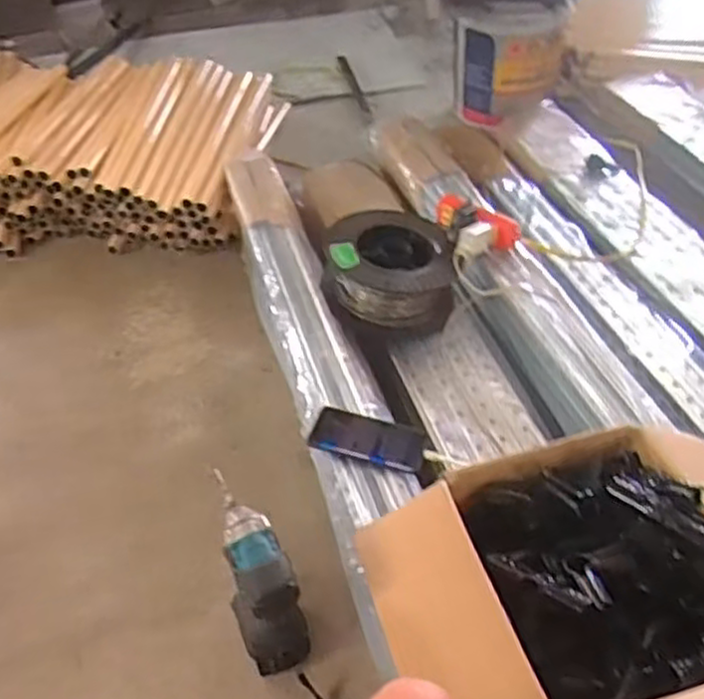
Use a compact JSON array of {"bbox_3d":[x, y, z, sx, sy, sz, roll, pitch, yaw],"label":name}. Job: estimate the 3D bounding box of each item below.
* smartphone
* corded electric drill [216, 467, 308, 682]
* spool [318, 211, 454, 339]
[{"bbox_3d":[0.023,0.124,1.061,0.164,0.007,0.072,12,65,19],"label":"smartphone"},{"bbox_3d":[-0.114,0.290,0.943,0.080,0.216,0.168,-14,46,-13],"label":"corded electric drill"},{"bbox_3d":[0.066,-0.147,1.341,0.223,0.134,0.231,0,44,0],"label":"spool"}]

